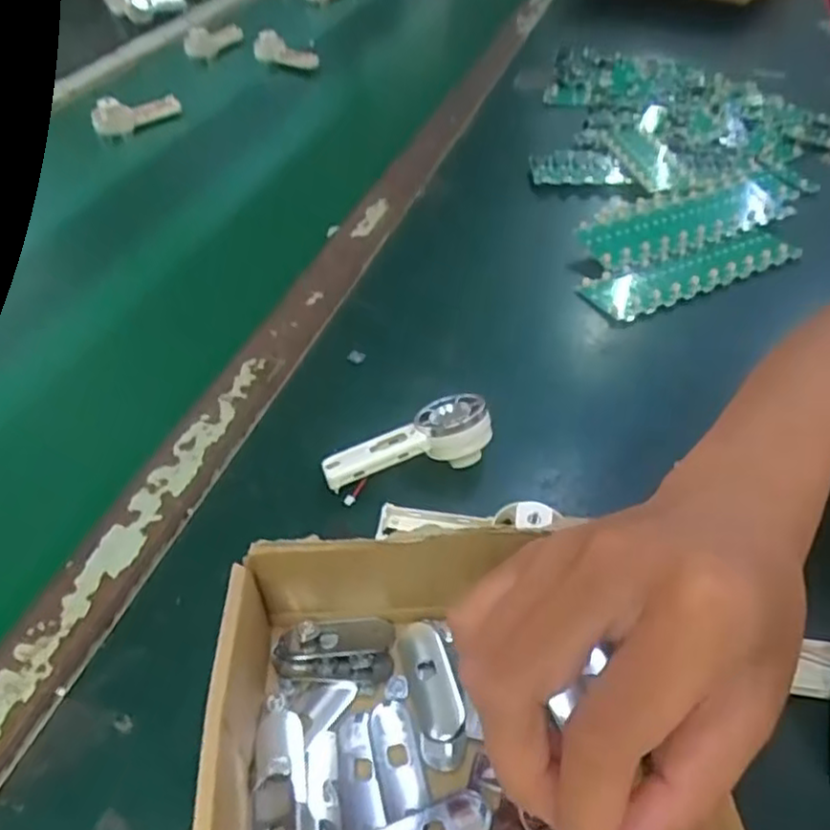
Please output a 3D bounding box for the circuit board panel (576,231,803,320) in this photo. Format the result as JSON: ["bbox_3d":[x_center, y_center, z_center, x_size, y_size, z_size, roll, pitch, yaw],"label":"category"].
[{"bbox_3d":[0.213,-0.109,0.529,0.185,0.015,0.050,-18,47,-19],"label":"circuit board panel"}]

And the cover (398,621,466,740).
[{"bbox_3d":[0.006,0.111,0.296,0.020,0.004,0.051,-11,46,-13],"label":"cover"}]

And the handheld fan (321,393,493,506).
[{"bbox_3d":[-0.005,0.016,0.375,0.088,0.036,0.037,-12,46,-14],"label":"handheld fan"}]

